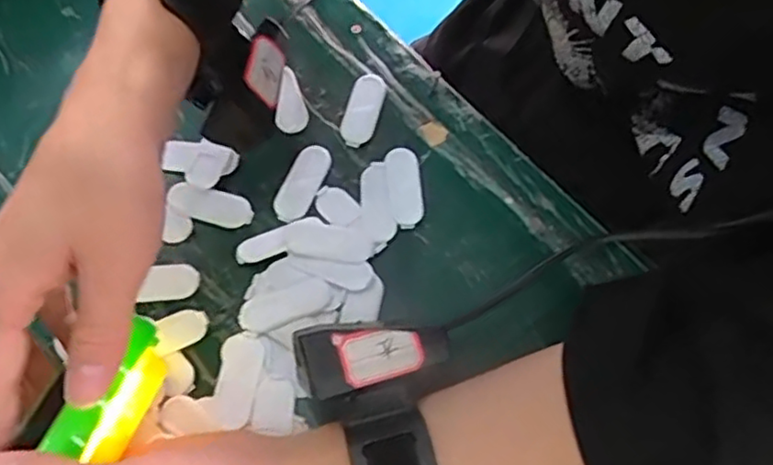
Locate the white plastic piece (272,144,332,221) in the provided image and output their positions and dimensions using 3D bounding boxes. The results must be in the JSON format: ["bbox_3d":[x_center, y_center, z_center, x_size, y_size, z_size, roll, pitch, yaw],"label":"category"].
[{"bbox_3d":[-0.050,-0.030,0.381,0.020,0.004,0.050,22,71,8],"label":"white plastic piece"}]

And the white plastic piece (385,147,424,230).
[{"bbox_3d":[0.011,-0.026,0.382,0.020,0.006,0.050,-7,69,-3],"label":"white plastic piece"}]

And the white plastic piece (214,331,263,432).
[{"bbox_3d":[-0.077,0.076,0.337,0.022,0.006,0.046,5,69,2],"label":"white plastic piece"}]

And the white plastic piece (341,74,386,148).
[{"bbox_3d":[-0.014,-0.076,0.401,0.019,0.004,0.051,14,70,5],"label":"white plastic piece"}]

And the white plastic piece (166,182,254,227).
[{"bbox_3d":[-0.101,-0.016,0.373,0.047,0.007,0.020,11,70,4],"label":"white plastic piece"}]

